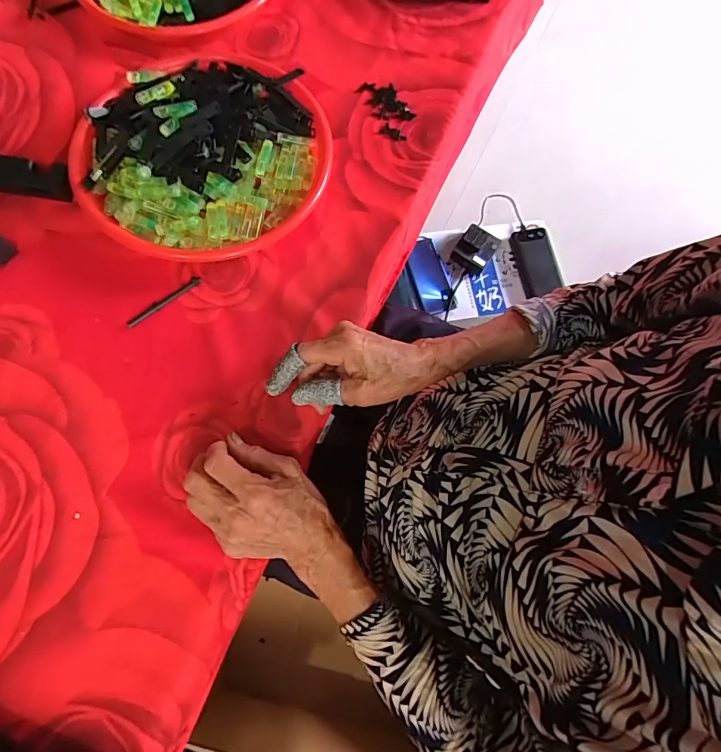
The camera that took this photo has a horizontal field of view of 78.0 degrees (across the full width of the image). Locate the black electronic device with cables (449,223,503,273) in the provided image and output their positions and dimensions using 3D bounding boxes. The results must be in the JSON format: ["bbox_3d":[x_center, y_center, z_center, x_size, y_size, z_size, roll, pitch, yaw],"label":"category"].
[{"bbox_3d":[0.228,-0.252,0.882,0.070,0.031,0.086,33,77,9],"label":"black electronic device with cables"}]

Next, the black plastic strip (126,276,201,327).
[{"bbox_3d":[-0.190,-0.073,0.431,0.077,0.004,0.009,-36,77,-10],"label":"black plastic strip"}]

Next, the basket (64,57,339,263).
[{"bbox_3d":[-0.158,-0.222,0.441,0.234,0.060,0.230,0,74,0],"label":"basket"}]

